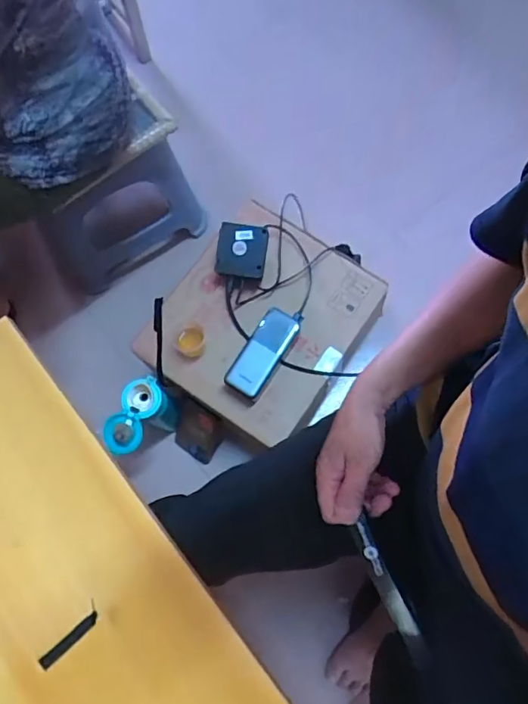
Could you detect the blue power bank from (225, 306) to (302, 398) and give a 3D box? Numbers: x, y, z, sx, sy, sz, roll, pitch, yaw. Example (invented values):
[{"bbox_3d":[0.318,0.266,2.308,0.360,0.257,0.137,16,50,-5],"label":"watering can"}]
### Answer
[{"bbox_3d":[0.000,-0.001,0.744,0.056,0.022,0.133,31,77,8],"label":"blue power bank"}]

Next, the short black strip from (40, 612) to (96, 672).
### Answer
[{"bbox_3d":[-0.166,0.247,0.442,0.057,0.004,0.010,-40,67,-12],"label":"short black strip"}]

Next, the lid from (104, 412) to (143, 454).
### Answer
[{"bbox_3d":[-0.215,0.124,0.785,0.056,0.012,0.060,-1,95,-10],"label":"lid"}]

